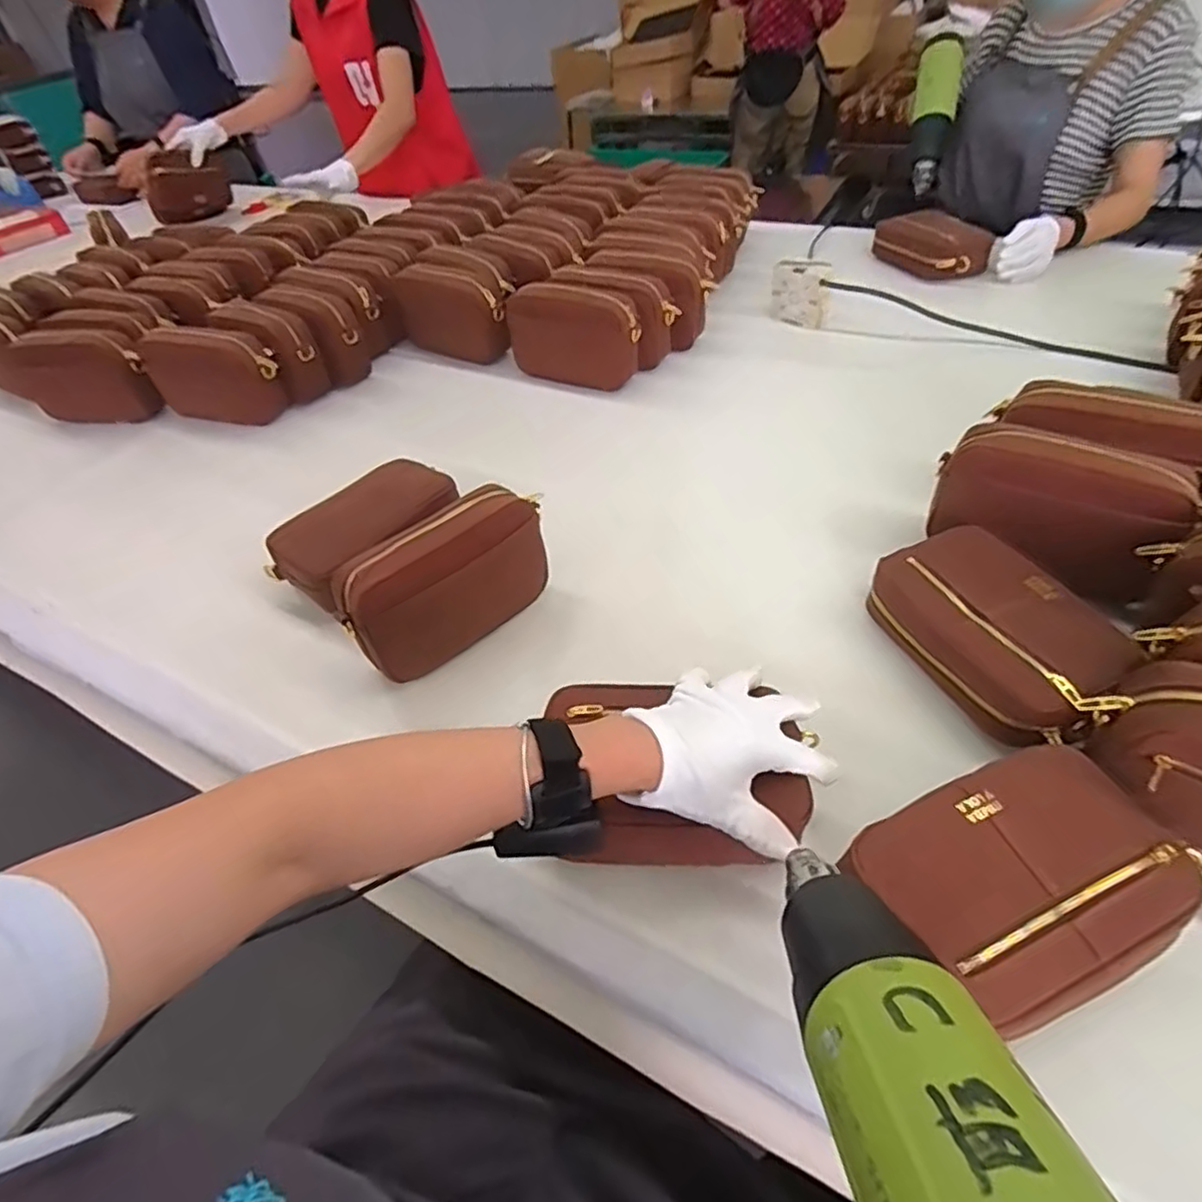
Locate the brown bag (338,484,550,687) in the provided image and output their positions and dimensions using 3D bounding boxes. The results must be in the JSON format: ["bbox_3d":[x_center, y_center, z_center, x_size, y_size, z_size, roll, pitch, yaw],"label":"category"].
[{"bbox_3d":[-0.139,-0.020,0.621,0.206,0.116,0.066,-37,53,-25],"label":"brown bag"}]

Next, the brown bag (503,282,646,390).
[{"bbox_3d":[-0.042,-0.385,0.963,0.201,0.123,0.060,8,48,14],"label":"brown bag"}]

